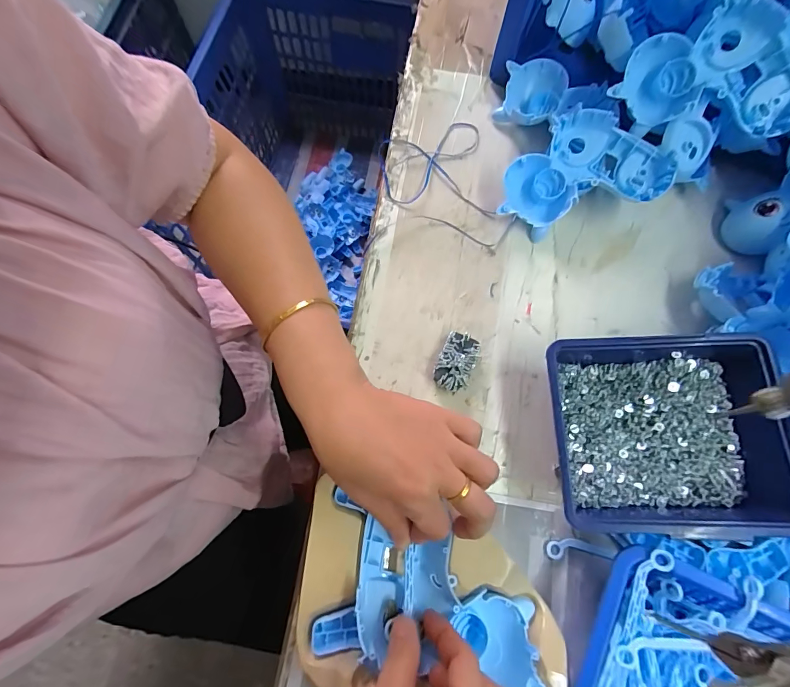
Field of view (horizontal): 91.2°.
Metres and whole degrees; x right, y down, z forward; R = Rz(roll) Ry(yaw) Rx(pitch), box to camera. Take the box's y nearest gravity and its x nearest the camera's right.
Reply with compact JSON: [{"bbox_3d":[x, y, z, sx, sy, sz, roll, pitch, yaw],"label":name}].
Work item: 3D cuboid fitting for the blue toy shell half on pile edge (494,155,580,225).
[{"bbox_3d":[0.143,-0.151,0.392,0.067,0.041,0.055,7,73,1],"label":"blue toy shell half on pile edge"}]

